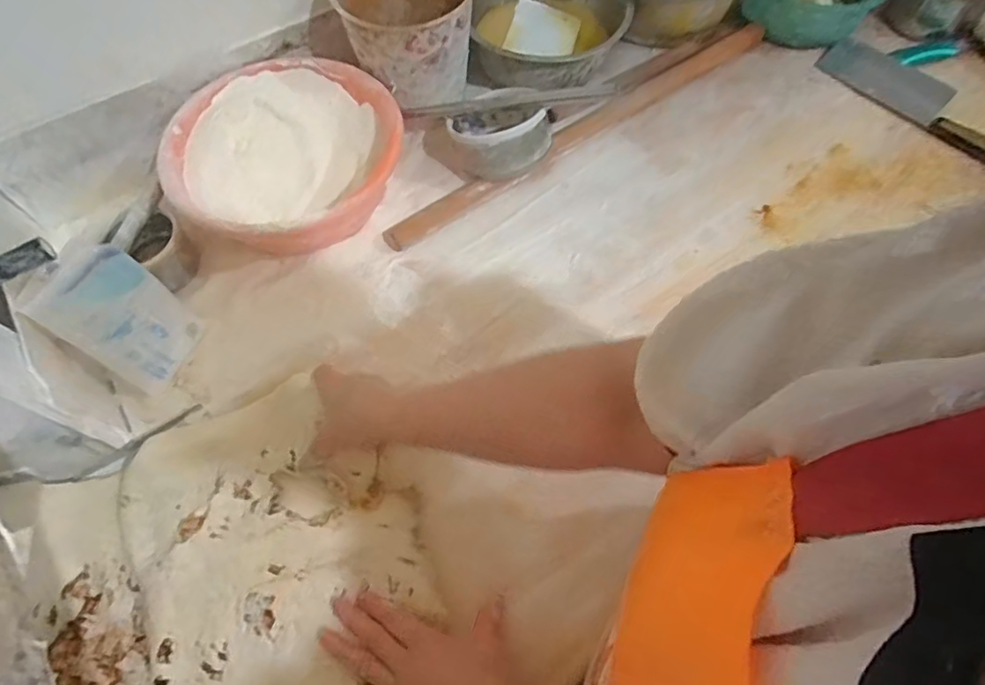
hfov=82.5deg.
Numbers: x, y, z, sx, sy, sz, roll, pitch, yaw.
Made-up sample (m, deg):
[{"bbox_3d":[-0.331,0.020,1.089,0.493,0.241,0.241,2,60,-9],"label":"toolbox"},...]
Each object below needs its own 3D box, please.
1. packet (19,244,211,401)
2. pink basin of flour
[{"bbox_3d":[-0.383,-0.027,0.587,0.011,0.142,0.102,-6,51,40],"label":"packet"},{"bbox_3d":[-0.250,-0.221,0.685,0.250,0.088,0.253,0,64,0],"label":"pink basin of flour"}]

